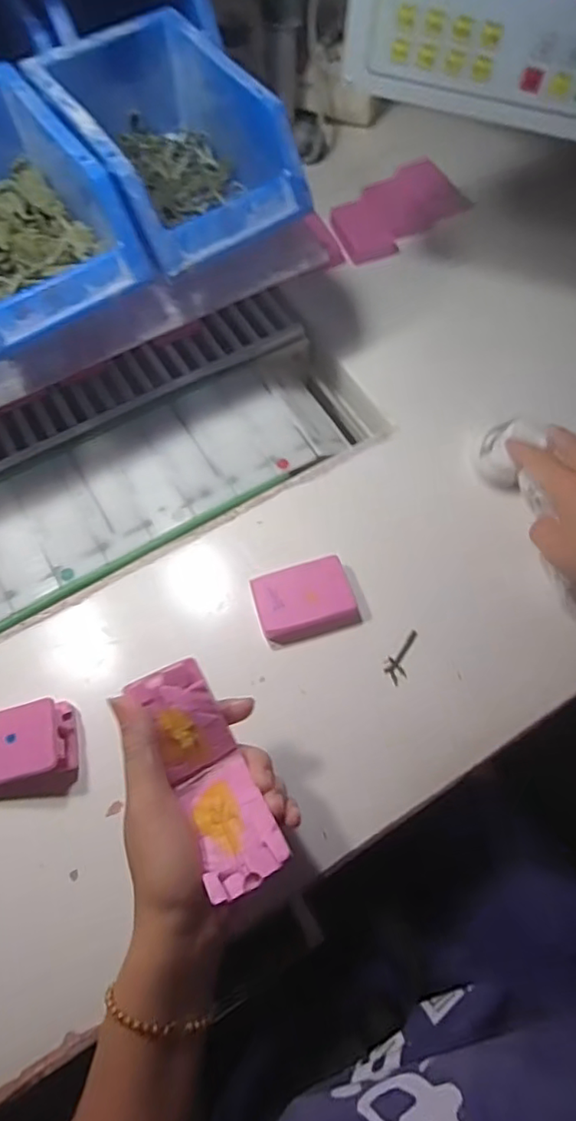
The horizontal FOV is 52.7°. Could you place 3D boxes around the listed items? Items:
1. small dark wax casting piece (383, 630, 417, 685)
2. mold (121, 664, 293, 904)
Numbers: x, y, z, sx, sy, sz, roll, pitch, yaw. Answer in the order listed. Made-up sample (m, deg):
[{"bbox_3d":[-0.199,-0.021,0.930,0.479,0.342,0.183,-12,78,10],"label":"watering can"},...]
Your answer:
[{"bbox_3d":[0.082,0.069,0.423,0.016,0.005,0.042,21,68,8],"label":"small dark wax casting piece"},{"bbox_3d":[-0.045,0.115,0.323,0.039,0.038,0.117,-25,79,-11],"label":"mold"}]

